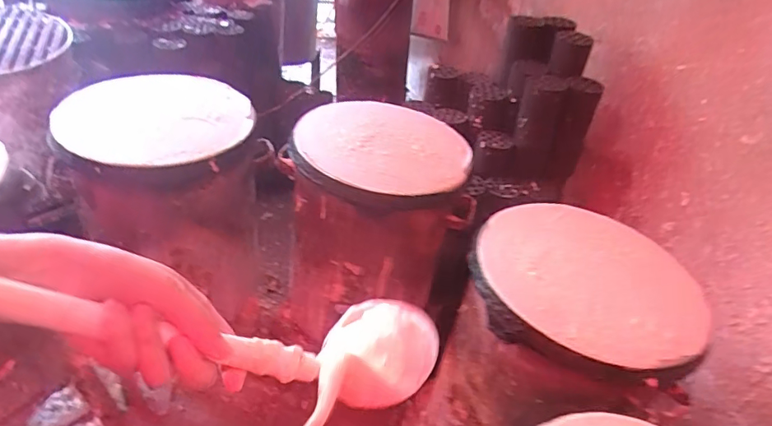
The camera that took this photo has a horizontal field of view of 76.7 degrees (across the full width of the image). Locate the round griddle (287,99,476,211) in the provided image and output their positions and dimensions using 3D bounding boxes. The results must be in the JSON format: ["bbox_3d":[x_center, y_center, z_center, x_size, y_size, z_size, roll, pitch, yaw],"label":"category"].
[{"bbox_3d":[-0.004,-0.155,1.055,0.363,0.049,0.380,8,37,-6],"label":"round griddle"}]

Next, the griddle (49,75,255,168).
[{"bbox_3d":[-0.462,-0.199,0.996,0.344,0.049,0.344,4,37,-12],"label":"griddle"}]

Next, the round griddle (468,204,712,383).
[{"bbox_3d":[0.334,0.098,0.830,0.354,0.042,0.372,20,37,10],"label":"round griddle"}]

